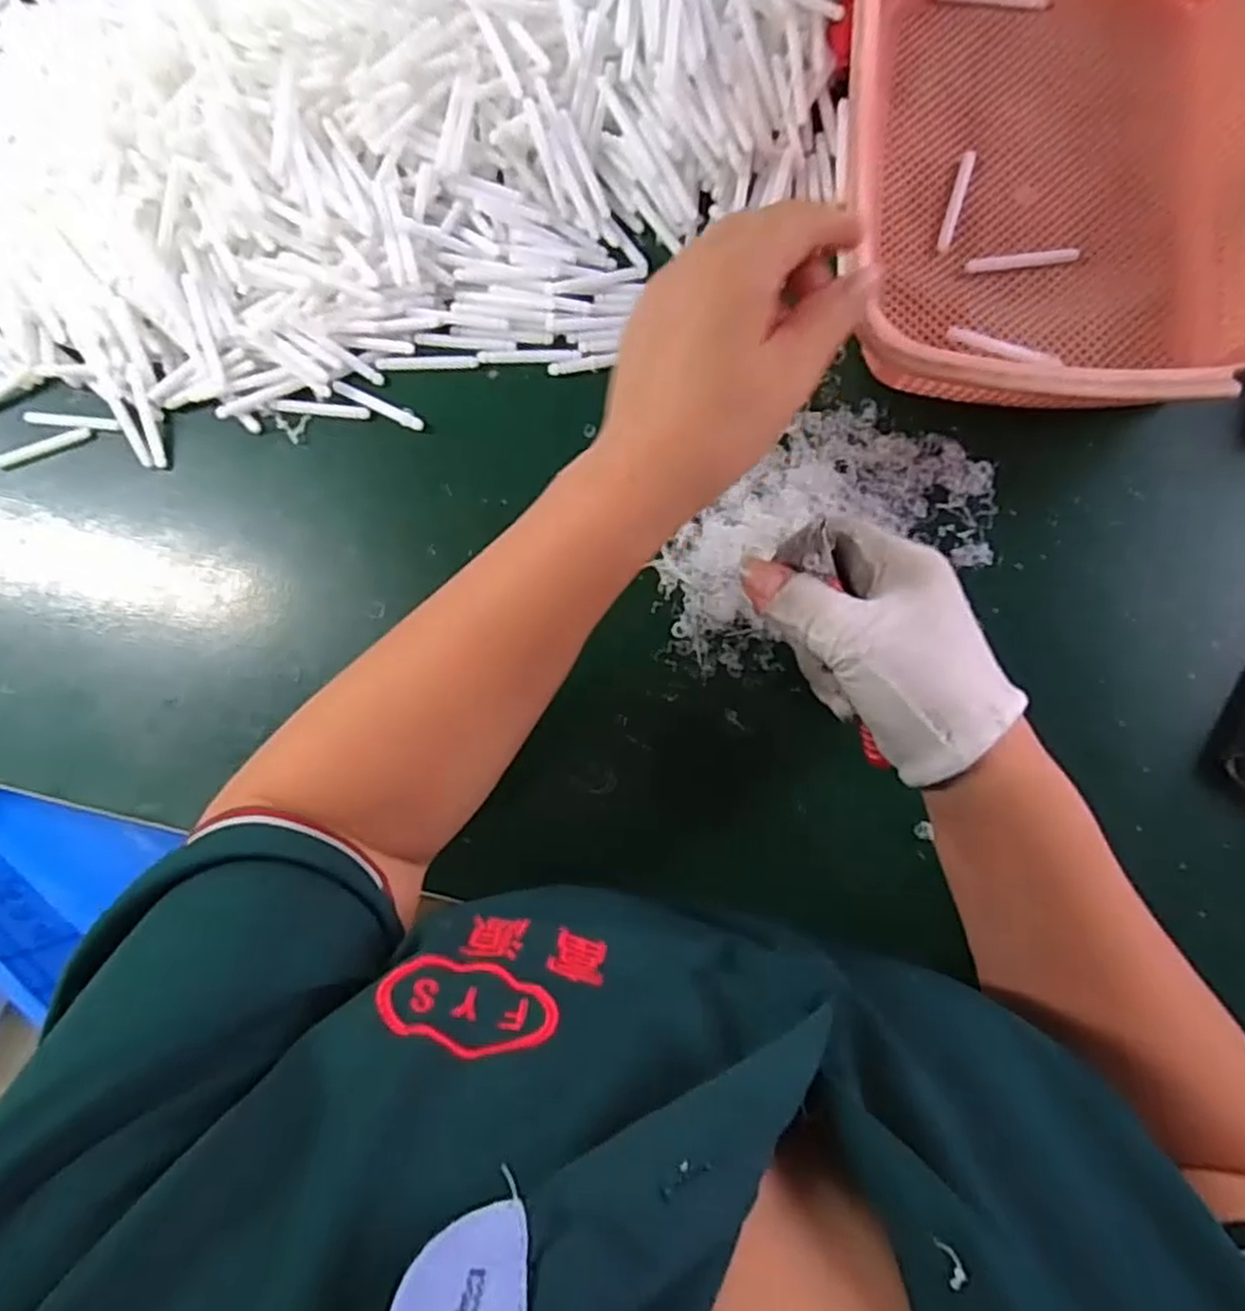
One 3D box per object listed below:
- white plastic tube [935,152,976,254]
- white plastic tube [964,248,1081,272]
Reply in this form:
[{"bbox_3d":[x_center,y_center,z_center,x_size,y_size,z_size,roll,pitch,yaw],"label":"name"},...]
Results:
[{"bbox_3d":[0.185,-0.251,0.416,0.008,0.004,0.062,17,85,6],"label":"white plastic tube"},{"bbox_3d":[0.217,-0.214,0.408,0.059,0.004,0.007,-5,83,4],"label":"white plastic tube"}]

